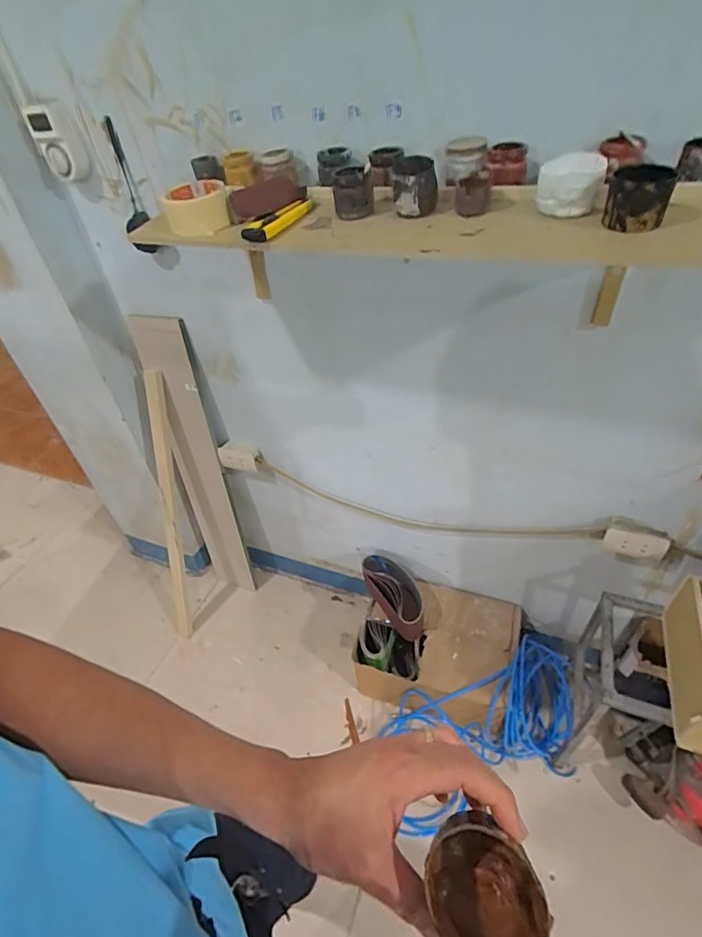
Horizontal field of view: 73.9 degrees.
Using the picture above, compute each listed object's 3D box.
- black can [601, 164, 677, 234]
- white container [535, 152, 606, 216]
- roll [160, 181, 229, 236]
[{"bbox_3d":[0.329,-0.314,0.539,0.068,0.060,0.073,17,47,23],"label":"black can"},{"bbox_3d":[0.271,-0.351,0.579,0.074,0.054,0.072,13,45,20],"label":"white container"},{"bbox_3d":[-0.238,-0.401,0.723,0.096,0.056,0.107,-15,43,-9],"label":"roll"}]

